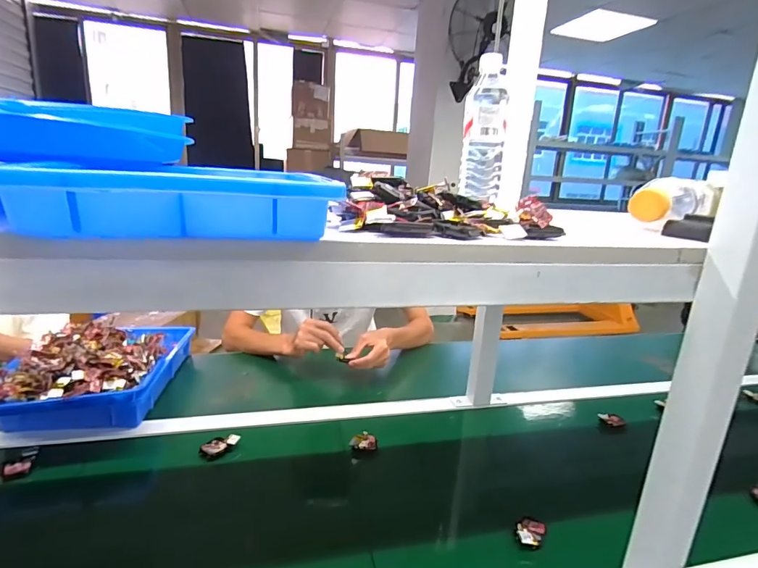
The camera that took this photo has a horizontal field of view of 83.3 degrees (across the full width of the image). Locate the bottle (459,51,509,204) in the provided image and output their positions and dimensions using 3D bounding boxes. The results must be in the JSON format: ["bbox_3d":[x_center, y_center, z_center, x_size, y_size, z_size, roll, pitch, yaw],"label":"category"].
[{"bbox_3d":[0.161,-0.231,0.638,0.066,0.214,0.078,8,16,11],"label":"bottle"}]

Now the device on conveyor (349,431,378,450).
[{"bbox_3d":[-0.028,0.281,0.763,0.050,0.027,0.023,0,16,-14],"label":"device on conveyor"}]

